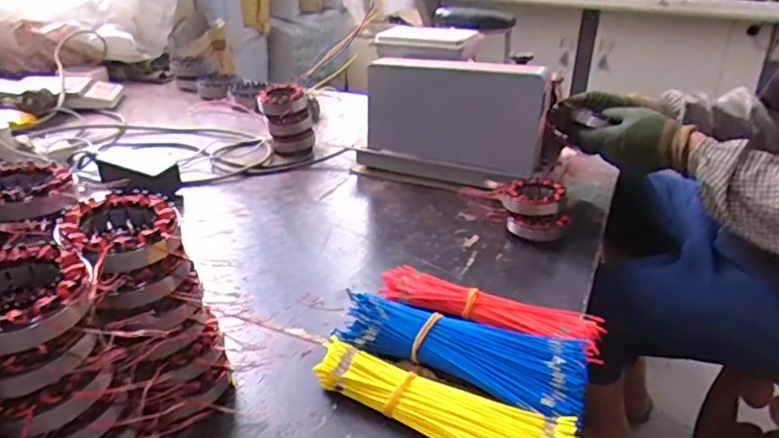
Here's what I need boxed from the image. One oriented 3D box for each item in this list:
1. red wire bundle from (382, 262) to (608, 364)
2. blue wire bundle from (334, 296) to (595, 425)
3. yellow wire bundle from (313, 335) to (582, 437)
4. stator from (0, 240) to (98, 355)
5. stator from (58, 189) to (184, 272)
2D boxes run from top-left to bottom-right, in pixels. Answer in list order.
[{"bbox_3d":[0.107,0.103,0.650,0.244,0.033,0.053,14,29,21],"label":"red wire bundle"},{"bbox_3d":[0.071,0.130,0.579,0.242,0.048,0.092,13,29,20],"label":"blue wire bundle"},{"bbox_3d":[0.048,0.167,0.520,0.240,0.034,0.075,19,31,28],"label":"yellow wire bundle"},{"bbox_3d":[-0.246,0.051,0.386,0.084,0.032,0.090,-21,35,-38],"label":"stator"},{"bbox_3d":[-0.209,0.008,0.456,0.090,0.024,0.083,2,27,-1],"label":"stator"}]

